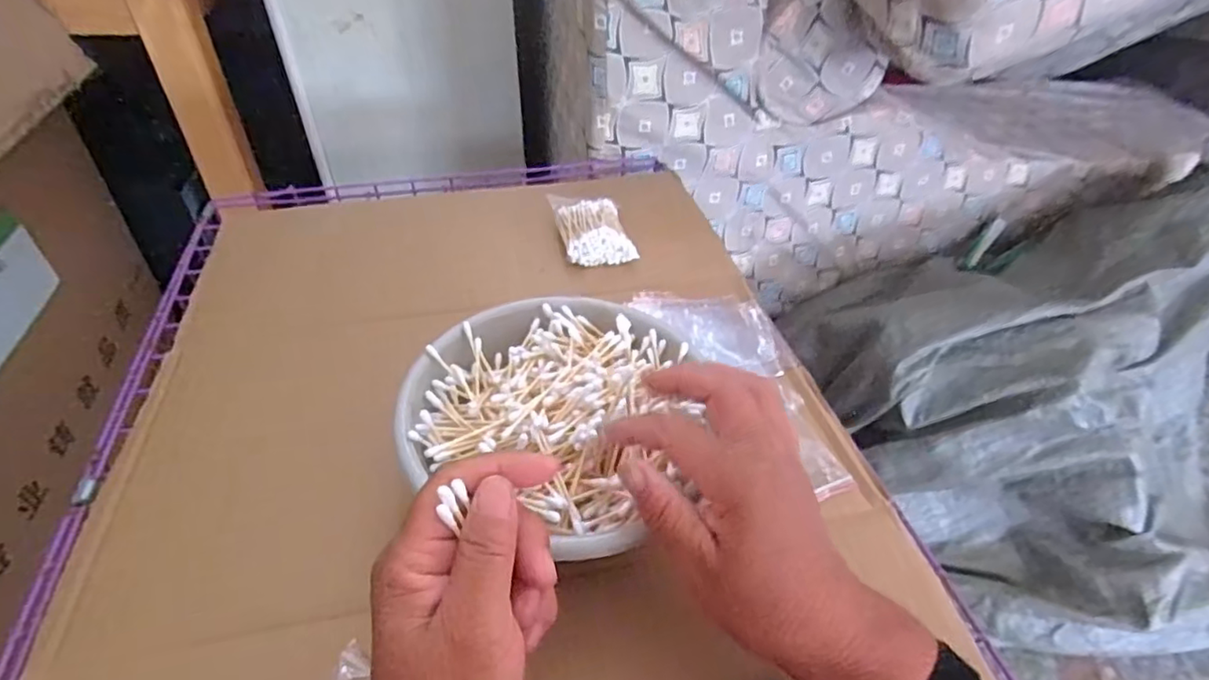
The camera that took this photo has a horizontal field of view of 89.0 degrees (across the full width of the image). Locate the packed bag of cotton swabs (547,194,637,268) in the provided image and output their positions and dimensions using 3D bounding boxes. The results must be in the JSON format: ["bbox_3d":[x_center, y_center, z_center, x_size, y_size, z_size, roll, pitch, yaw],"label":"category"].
[{"bbox_3d":[-0.012,-0.109,0.596,0.066,0.035,0.099,-8,44,-12],"label":"packed bag of cotton swabs"}]

